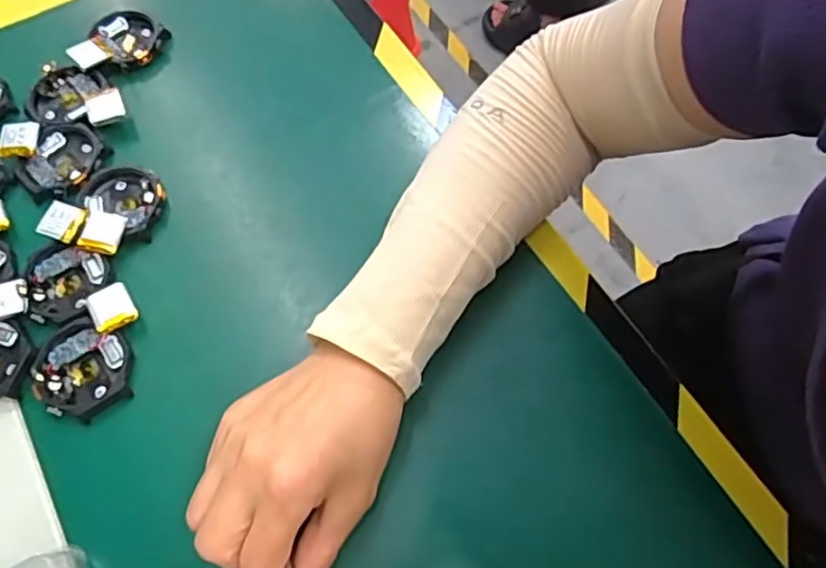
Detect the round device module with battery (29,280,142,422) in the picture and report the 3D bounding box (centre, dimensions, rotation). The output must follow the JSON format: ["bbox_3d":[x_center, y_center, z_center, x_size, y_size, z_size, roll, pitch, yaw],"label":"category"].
[{"bbox_3d":[-0.167,0.039,0.337,0.063,0.009,0.054,-40,83,-12],"label":"round device module with battery"}]

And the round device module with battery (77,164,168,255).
[{"bbox_3d":[-0.169,-0.045,0.374,0.046,0.019,0.060,-15,66,-5],"label":"round device module with battery"}]

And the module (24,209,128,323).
[{"bbox_3d":[-0.191,-0.010,0.357,0.046,0.018,0.064,10,66,7],"label":"module"}]

